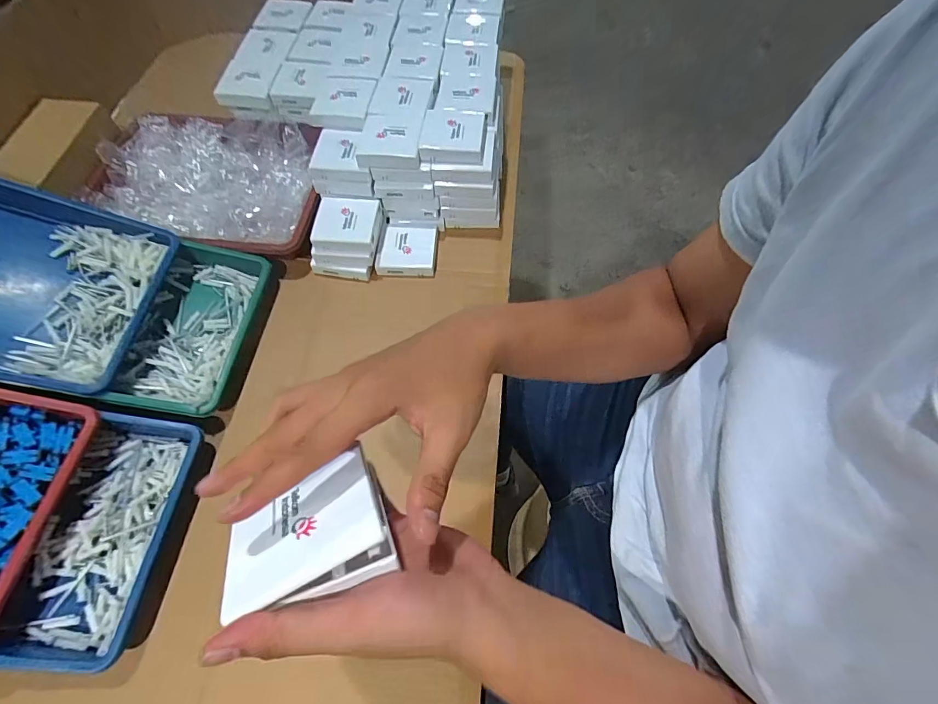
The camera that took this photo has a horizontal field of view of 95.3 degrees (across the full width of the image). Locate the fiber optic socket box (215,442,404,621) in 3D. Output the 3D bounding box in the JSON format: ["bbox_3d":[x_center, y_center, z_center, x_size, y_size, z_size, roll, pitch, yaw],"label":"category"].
[{"bbox_3d":[-0.089,0.104,0.243,0.087,0.020,0.070,-27,37,-10],"label":"fiber optic socket box"}]

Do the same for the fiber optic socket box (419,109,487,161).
[{"bbox_3d":[-0.022,-0.309,0.607,0.087,0.023,0.091,5,63,2],"label":"fiber optic socket box"}]

